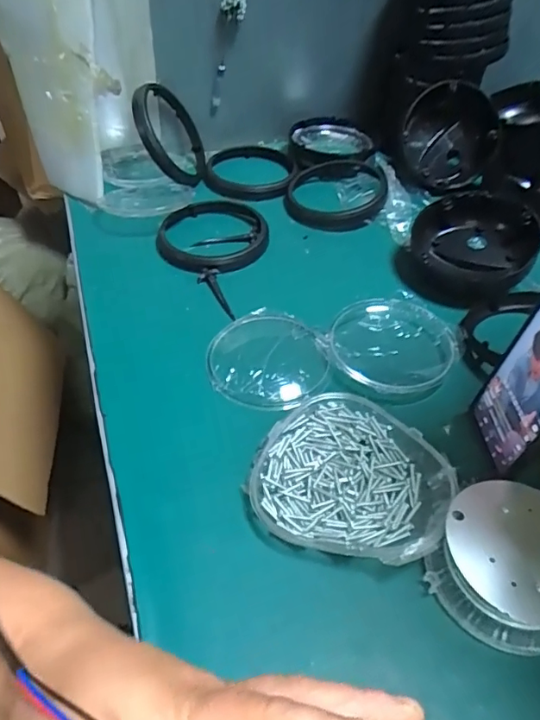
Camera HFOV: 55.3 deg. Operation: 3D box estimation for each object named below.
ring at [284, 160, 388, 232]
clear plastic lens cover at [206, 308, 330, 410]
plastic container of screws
[{"bbox_3d":[0.092,-0.234,0.721,0.139,0.021,0.155,2,46,1],"label":"ring"},{"bbox_3d":[-0.003,-0.005,0.510,0.115,0.016,0.128,-4,46,-4],"label":"clear plastic lens cover"},{"bbox_3d":[0.065,0.087,0.411,0.146,0.035,0.136,0,46,0],"label":"plastic container of screws"}]

